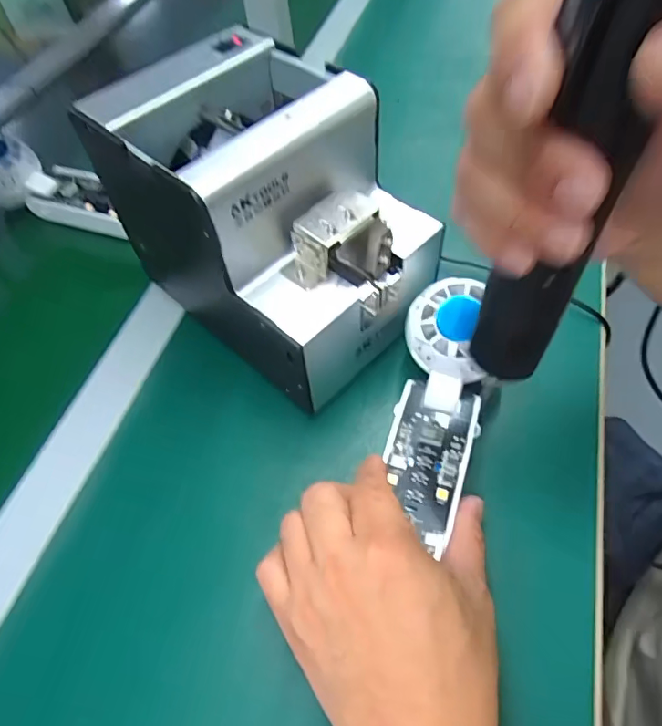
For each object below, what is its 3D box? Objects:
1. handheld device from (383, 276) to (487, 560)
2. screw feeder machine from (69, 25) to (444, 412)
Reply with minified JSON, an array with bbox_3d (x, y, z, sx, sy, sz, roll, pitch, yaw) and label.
[{"bbox_3d":[0.061,0.023,0.296,0.047,0.030,0.146,7,74,7],"label":"handheld device"},{"bbox_3d":[-0.033,-0.090,0.318,0.178,0.131,0.125,35,65,24],"label":"screw feeder machine"}]

